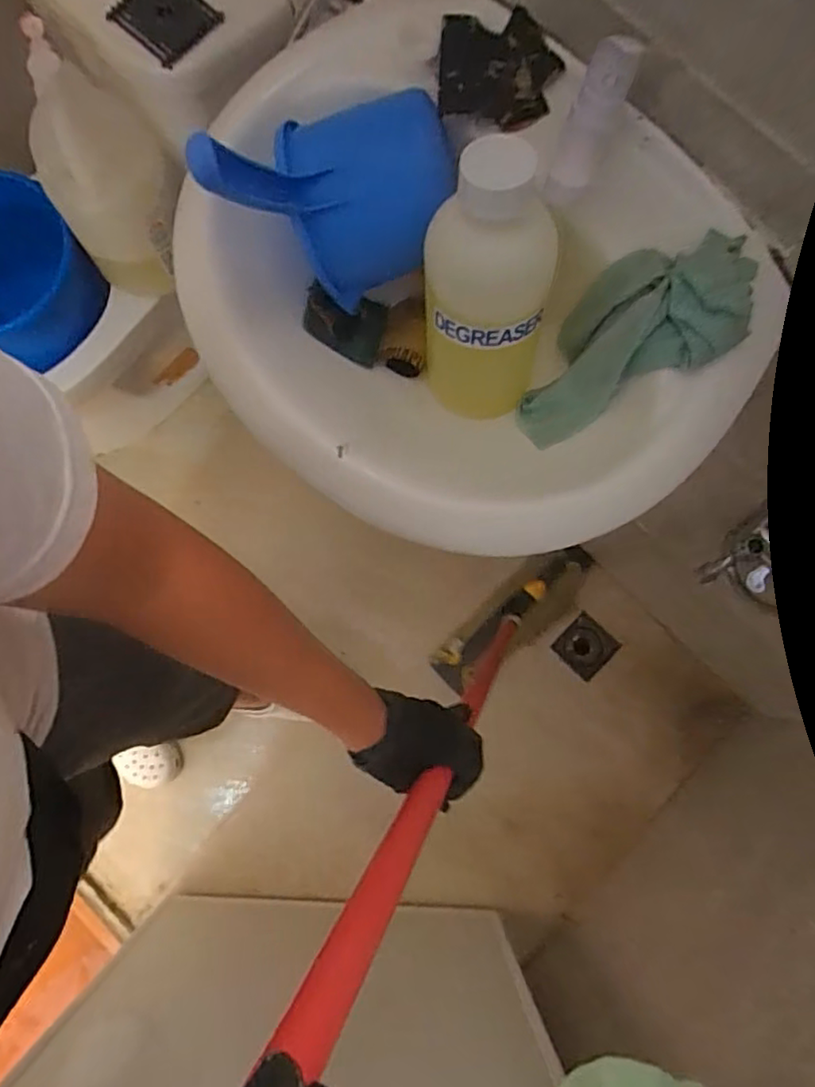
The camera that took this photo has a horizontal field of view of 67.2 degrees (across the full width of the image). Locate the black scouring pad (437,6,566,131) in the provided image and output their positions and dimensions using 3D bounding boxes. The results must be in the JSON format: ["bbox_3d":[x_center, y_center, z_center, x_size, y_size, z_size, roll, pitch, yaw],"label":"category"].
[{"bbox_3d":[0.072,-0.383,0.497,0.102,0.024,0.088,-5,80,-2],"label":"black scouring pad"}]

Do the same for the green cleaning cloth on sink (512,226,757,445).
[{"bbox_3d":[0.178,-0.165,0.510,0.209,0.063,0.107,-35,79,36],"label":"green cleaning cloth on sink"}]

